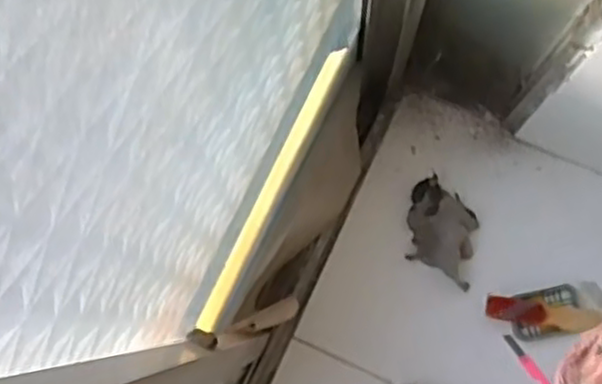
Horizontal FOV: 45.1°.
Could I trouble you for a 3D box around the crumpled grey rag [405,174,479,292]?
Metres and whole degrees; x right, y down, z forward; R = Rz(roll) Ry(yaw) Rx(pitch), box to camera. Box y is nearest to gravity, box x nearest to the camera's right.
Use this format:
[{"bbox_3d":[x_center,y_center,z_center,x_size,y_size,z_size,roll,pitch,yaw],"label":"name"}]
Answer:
[{"bbox_3d":[0.252,0.068,1.296,0.127,0.043,0.178,13,79,4],"label":"crumpled grey rag"}]

